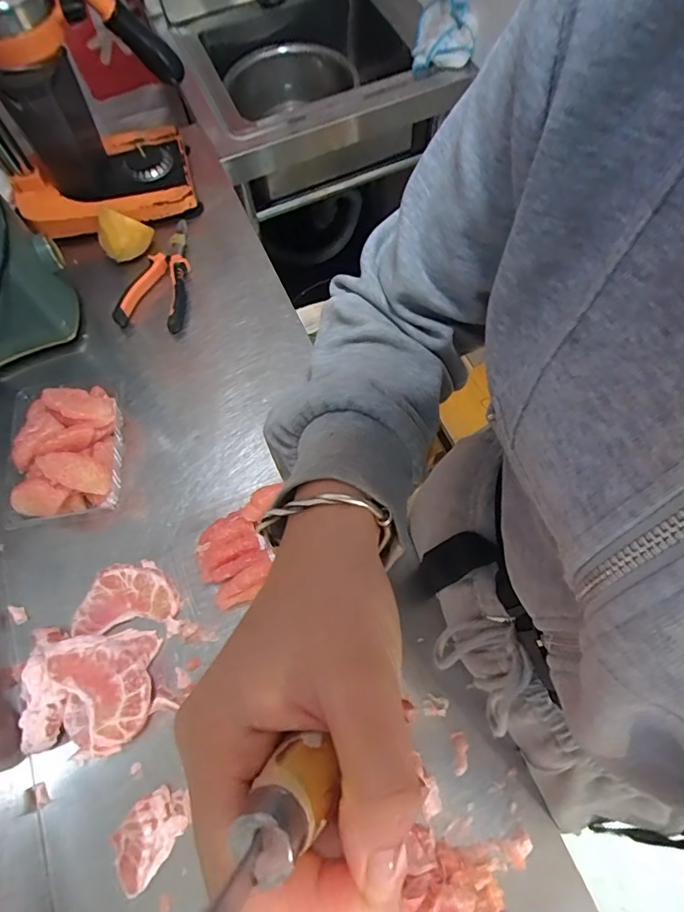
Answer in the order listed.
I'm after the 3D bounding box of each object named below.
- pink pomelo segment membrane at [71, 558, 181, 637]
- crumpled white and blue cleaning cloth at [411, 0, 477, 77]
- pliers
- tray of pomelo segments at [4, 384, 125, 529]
[{"bbox_3d":[-0.219,0.145,0.492,0.097,0.031,0.073,-1,68,2],"label":"pink pomelo segment membrane"},{"bbox_3d":[0.182,-0.747,0.840,0.105,0.076,0.112,9,68,6],"label":"crumpled white and blue cleaning cloth"},{"bbox_3d":[-0.260,-0.267,0.679,0.093,0.026,0.203,0,68,2],"label":"pliers"},{"bbox_3d":[-0.314,-0.011,0.547,0.120,0.071,0.163,-18,68,-5],"label":"tray of pomelo segments"}]

